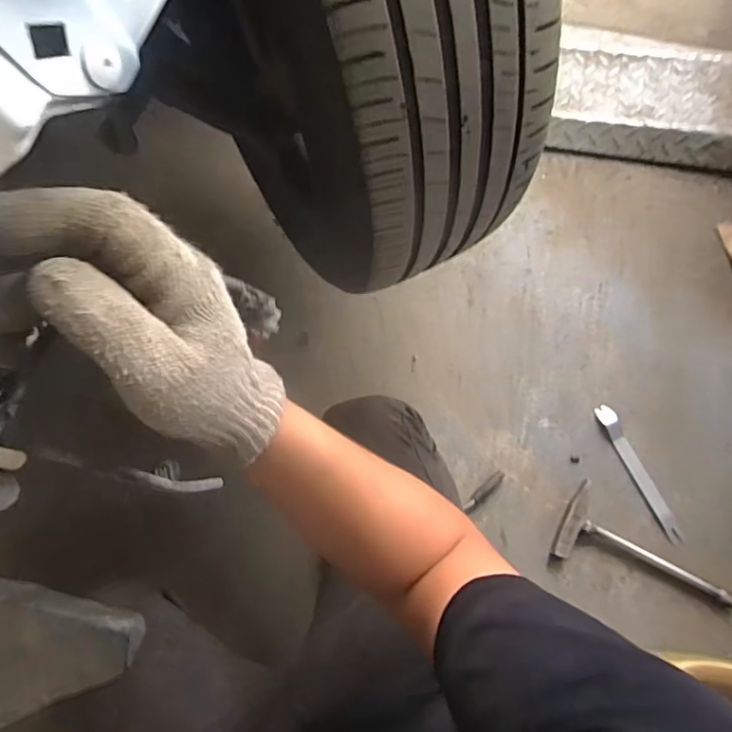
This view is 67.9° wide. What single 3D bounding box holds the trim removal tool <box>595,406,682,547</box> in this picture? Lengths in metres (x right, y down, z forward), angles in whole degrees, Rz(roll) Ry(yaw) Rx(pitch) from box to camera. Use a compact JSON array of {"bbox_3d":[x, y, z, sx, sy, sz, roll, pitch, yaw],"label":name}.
[{"bbox_3d":[0.438,0.168,0.866,0.024,0.029,0.232,-25,78,-4],"label":"trim removal tool"}]

